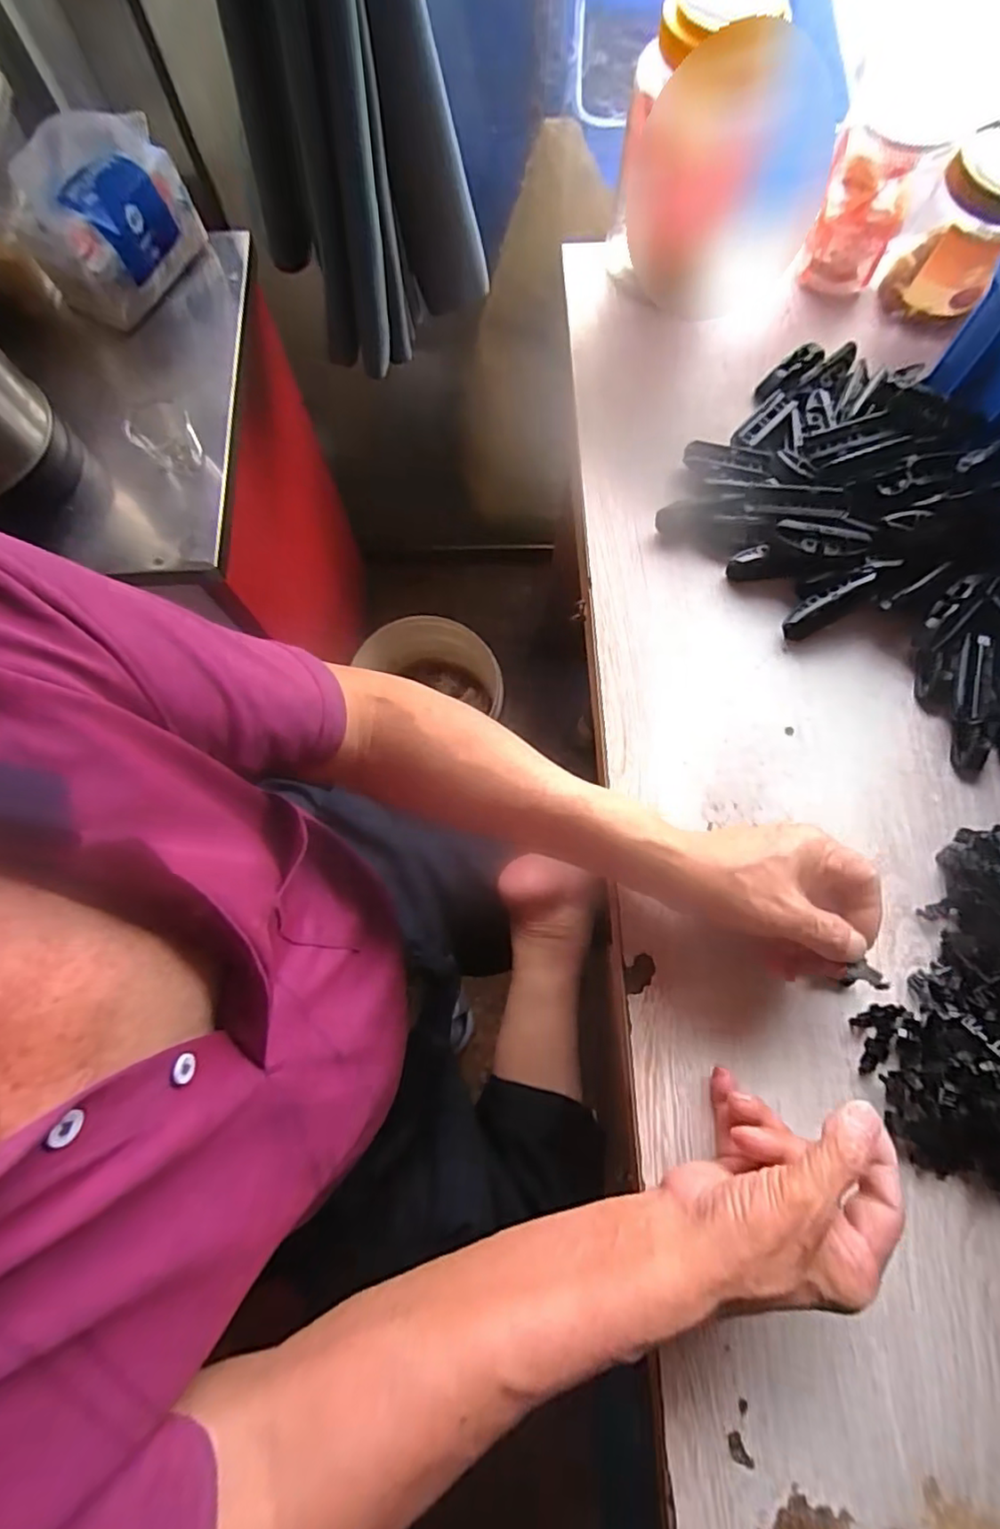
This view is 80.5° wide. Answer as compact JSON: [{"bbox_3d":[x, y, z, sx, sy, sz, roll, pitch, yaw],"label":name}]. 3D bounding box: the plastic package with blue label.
[{"bbox_3d":[-0.386,-0.537,0.577,0.088,0.111,0.142,24,77,7],"label":"plastic package with blue label"}]

